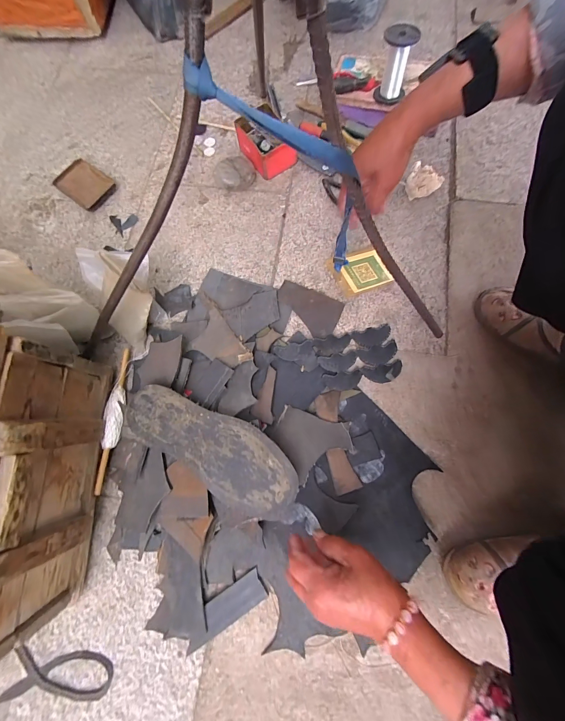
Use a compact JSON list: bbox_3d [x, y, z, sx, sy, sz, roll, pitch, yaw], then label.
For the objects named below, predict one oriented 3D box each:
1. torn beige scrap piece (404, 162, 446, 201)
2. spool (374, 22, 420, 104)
[{"bbox_3d":[0.254,-0.320,0.547,0.055,0.033,0.057,0,77,2],"label":"torn beige scrap piece"},{"bbox_3d":[0.190,-0.503,0.522,0.051,0.089,0.053,5,77,3],"label":"spool"}]

